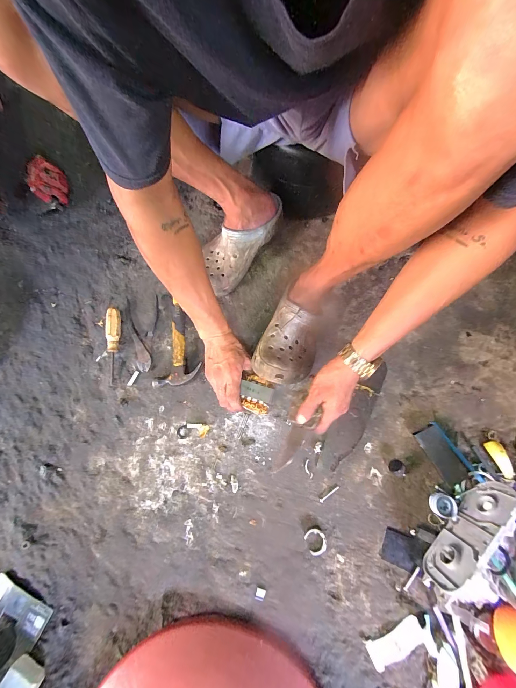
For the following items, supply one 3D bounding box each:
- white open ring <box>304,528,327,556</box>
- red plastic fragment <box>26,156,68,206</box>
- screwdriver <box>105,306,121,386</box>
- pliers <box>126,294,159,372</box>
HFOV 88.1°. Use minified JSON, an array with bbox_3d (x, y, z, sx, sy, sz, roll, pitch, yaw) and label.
[{"bbox_3d":[0.101,0.342,0.460,0.034,0.009,0.040,-21,73,-5],"label":"white open ring"},{"bbox_3d":[-0.509,-0.385,0.658,0.047,0.094,0.098,-11,73,-3],"label":"red plastic fragment"},{"bbox_3d":[-0.308,0.001,0.565,0.026,0.024,0.157,-5,78,0],"label":"screwdriver"},{"bbox_3d":[-0.250,-0.027,0.587,0.070,0.013,0.174,-12,72,-2],"label":"pliers"}]

